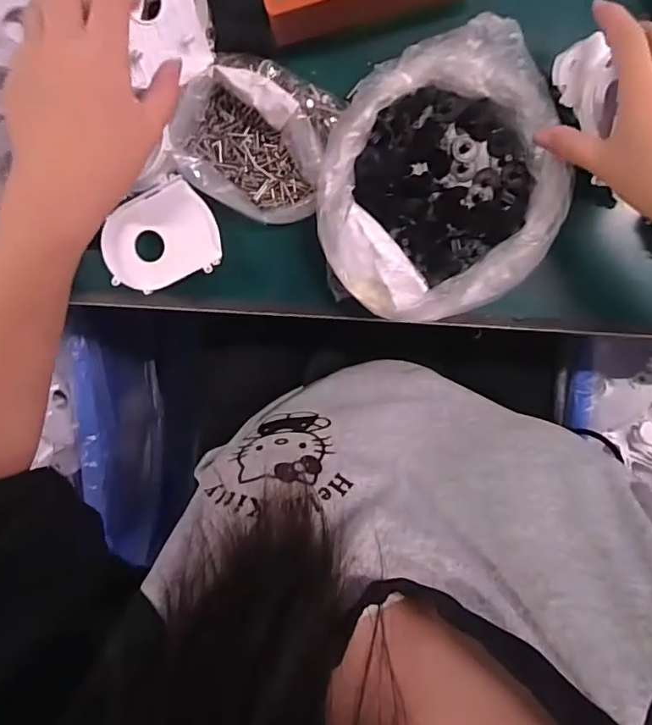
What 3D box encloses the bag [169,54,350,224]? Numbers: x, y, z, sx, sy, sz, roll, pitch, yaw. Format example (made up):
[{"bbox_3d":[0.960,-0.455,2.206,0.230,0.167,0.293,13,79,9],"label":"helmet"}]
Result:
[{"bbox_3d":[-0.050,-0.163,0.372,0.110,0.037,0.104,28,98,-3],"label":"bag"}]

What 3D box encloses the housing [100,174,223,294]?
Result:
[{"bbox_3d":[-0.126,-0.095,0.389,0.084,0.019,0.071,-19,98,4],"label":"housing"}]

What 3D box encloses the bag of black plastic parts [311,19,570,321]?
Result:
[{"bbox_3d":[0.082,-0.126,0.372,0.179,0.038,0.173,-25,97,5],"label":"bag of black plastic parts"}]

